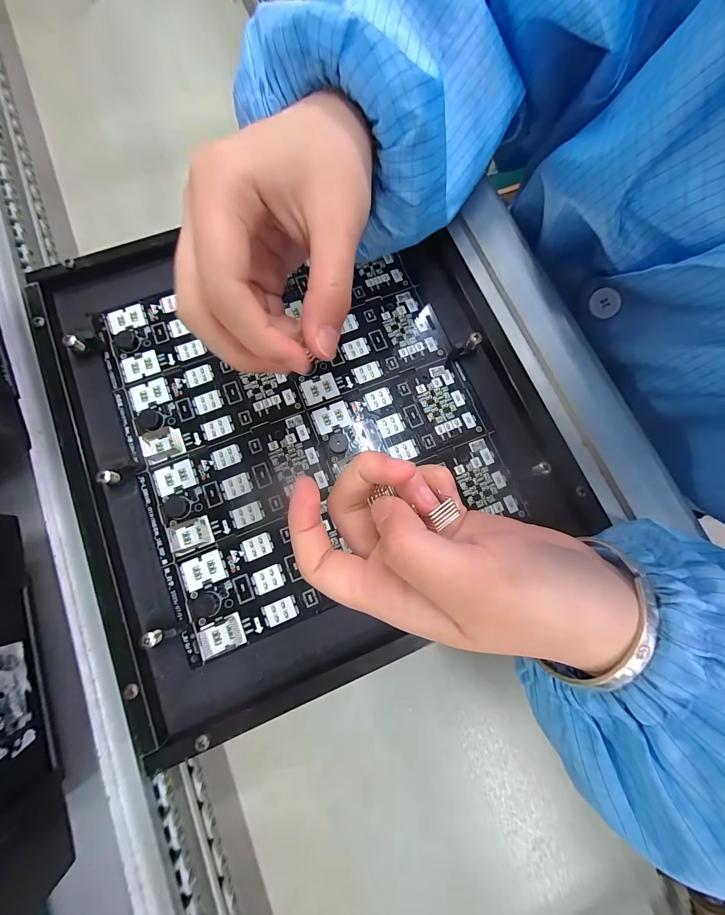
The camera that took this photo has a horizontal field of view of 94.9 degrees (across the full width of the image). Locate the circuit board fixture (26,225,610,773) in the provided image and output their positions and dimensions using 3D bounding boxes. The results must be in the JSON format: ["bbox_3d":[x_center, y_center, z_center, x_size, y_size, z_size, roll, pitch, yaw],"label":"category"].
[{"bbox_3d":[-0.035,-0.027,0.203,0.272,0.016,0.282,-21,78,-6],"label":"circuit board fixture"}]

